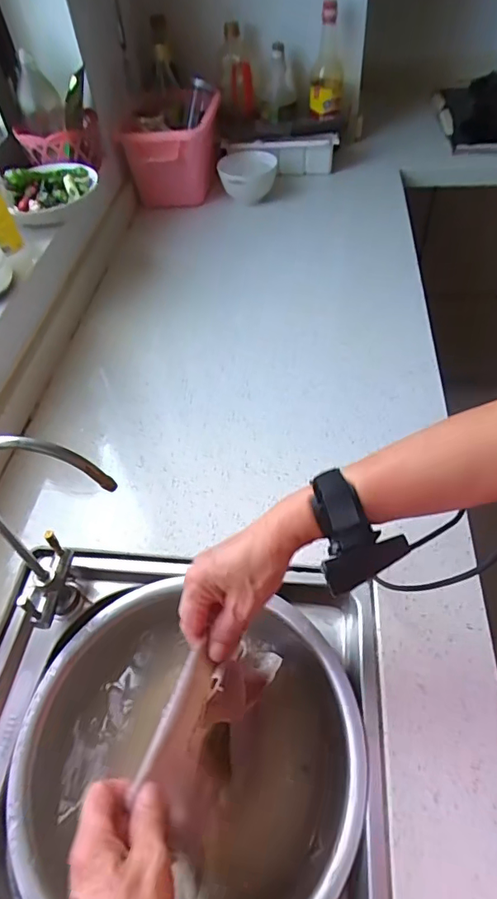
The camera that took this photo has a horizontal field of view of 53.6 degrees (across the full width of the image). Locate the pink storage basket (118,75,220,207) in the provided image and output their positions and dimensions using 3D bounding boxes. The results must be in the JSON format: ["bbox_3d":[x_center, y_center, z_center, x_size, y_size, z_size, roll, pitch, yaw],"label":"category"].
[{"bbox_3d":[-0.151,-0.630,1.032,0.178,0.159,0.185,0,51,5],"label":"pink storage basket"}]

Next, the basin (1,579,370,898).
[{"bbox_3d":[-0.057,0.306,0.492,0.321,0.110,0.293,-3,51,3],"label":"basin"}]

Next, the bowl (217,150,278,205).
[{"bbox_3d":[0.001,-0.587,1.069,0.115,0.079,0.113,6,51,8],"label":"bowl"}]

